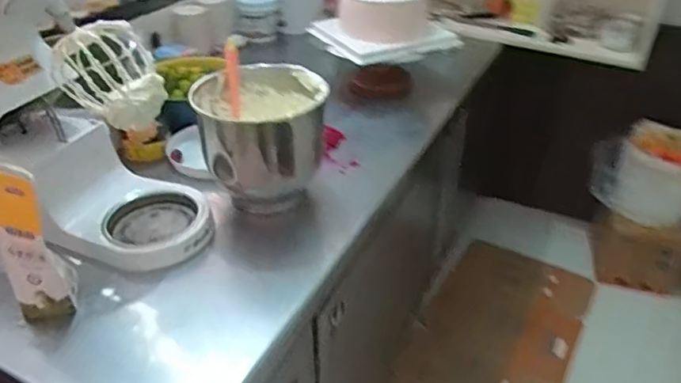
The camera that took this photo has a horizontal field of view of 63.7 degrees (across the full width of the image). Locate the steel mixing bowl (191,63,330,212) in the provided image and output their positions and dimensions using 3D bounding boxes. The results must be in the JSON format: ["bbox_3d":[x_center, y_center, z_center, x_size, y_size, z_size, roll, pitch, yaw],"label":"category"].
[{"bbox_3d":[-0.138,-0.109,1.024,0.218,0.214,0.215,0,35,0],"label":"steel mixing bowl"}]

